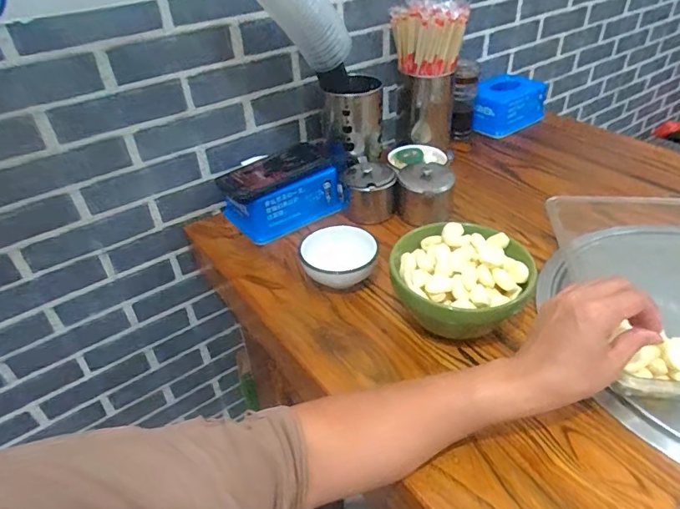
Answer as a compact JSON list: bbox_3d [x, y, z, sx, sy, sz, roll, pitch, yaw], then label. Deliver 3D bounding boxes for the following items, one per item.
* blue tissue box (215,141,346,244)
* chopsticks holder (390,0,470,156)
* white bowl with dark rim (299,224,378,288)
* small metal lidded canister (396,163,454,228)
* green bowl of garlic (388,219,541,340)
[{"bbox_3d":[-0.071,-0.095,0.694,0.187,0.085,0.096,-24,42,-24],"label":"blue tissue box"},{"bbox_3d":[0.144,-0.292,0.785,0.114,0.235,0.094,2,38,7],"label":"chopsticks holder"},{"bbox_3d":[-0.001,0.007,0.591,0.091,0.054,0.089,-2,38,2],"label":"white bowl with dark rim"},{"bbox_3d":[0.126,-0.093,0.693,0.080,0.064,0.079,6,39,12],"label":"small metal lidded canister"},{"bbox_3d":[0.131,0.036,0.517,0.142,0.083,0.138,-2,38,2],"label":"green bowl of garlic"}]

